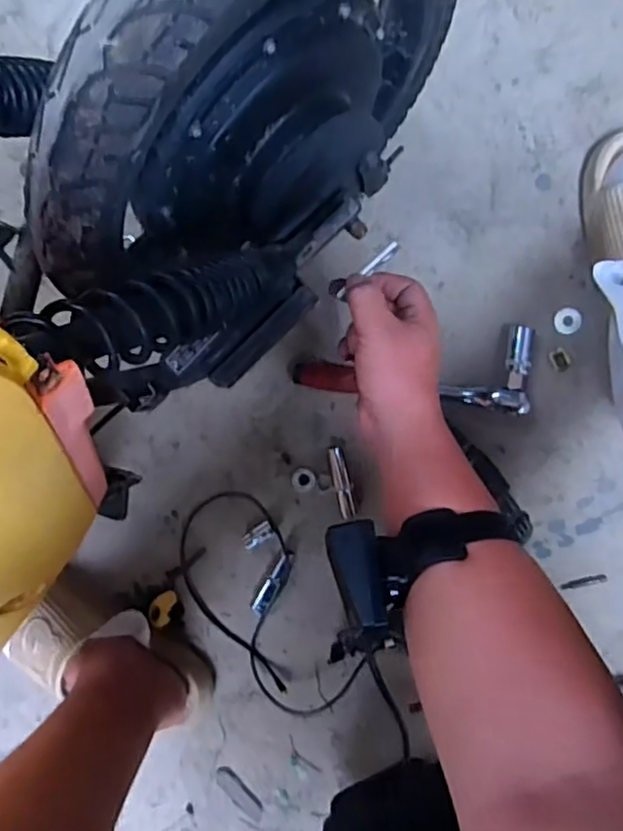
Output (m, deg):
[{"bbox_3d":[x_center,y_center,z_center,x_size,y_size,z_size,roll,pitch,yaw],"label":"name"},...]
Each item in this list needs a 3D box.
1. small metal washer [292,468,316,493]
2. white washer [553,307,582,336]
[{"bbox_3d":[-0.009,0.073,0.726,0.027,0.005,0.029,1,95,8],"label":"small metal washer"},{"bbox_3d":[0.269,-0.099,0.681,0.028,0.004,0.028,1,95,8],"label":"white washer"}]

